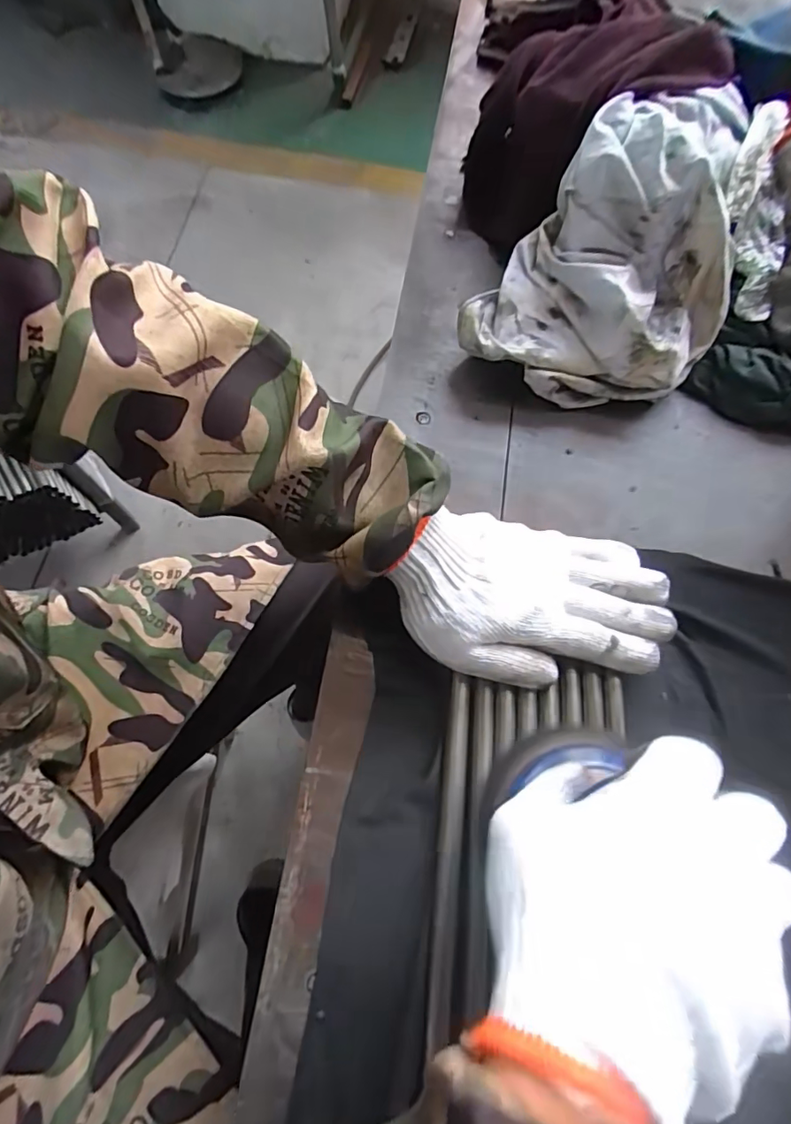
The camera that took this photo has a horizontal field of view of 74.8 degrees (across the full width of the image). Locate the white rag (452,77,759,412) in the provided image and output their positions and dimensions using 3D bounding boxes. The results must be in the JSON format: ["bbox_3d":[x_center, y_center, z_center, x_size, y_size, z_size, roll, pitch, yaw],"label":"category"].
[{"bbox_3d":[0.193,-0.254,0.407,0.169,0.116,0.289,31,71,10],"label":"white rag"}]

